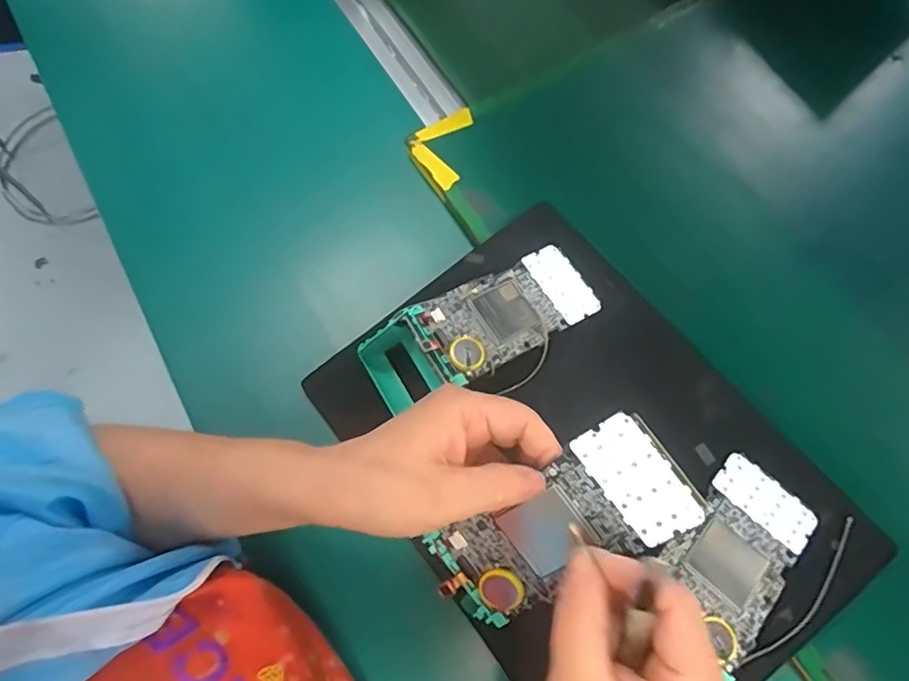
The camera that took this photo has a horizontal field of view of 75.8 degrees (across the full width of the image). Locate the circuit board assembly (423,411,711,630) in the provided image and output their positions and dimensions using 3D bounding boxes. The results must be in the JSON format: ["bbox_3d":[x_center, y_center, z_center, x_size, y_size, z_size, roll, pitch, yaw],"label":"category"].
[{"bbox_3d":[0.051,0.098,0.301,0.142,0.005,0.065,-38,90,22],"label":"circuit board assembly"}]

